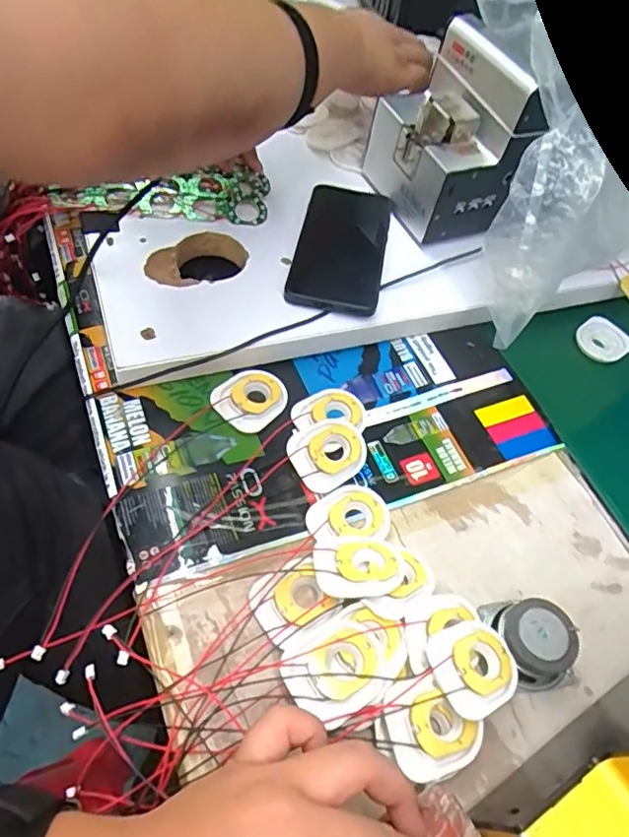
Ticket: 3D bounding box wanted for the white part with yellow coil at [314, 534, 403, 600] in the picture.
[{"bbox_3d":[0.029,0.096,0.363,0.058,0.013,0.045,-5,41,-9],"label":"white part with yellow coil"}]

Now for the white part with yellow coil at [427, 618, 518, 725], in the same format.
[{"bbox_3d":[0.096,0.147,0.329,0.054,0.013,0.048,-21,62,-22],"label":"white part with yellow coil"}]

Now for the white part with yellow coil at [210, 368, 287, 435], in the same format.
[{"bbox_3d":[-0.050,-0.017,0.438,0.049,0.005,0.057,42,60,18],"label":"white part with yellow coil"}]

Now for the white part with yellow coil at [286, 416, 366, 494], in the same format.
[{"bbox_3d":[0.011,0.025,0.418,0.060,0.014,0.046,-29,65,-25],"label":"white part with yellow coil"}]

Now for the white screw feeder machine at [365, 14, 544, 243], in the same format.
[{"bbox_3d":[0.126,-0.258,0.516,0.095,0.137,0.143,-17,61,-20],"label":"white screw feeder machine"}]

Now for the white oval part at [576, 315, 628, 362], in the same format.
[{"bbox_3d":[0.287,-0.077,0.553,0.050,0.008,0.039,39,98,5],"label":"white oval part"}]

